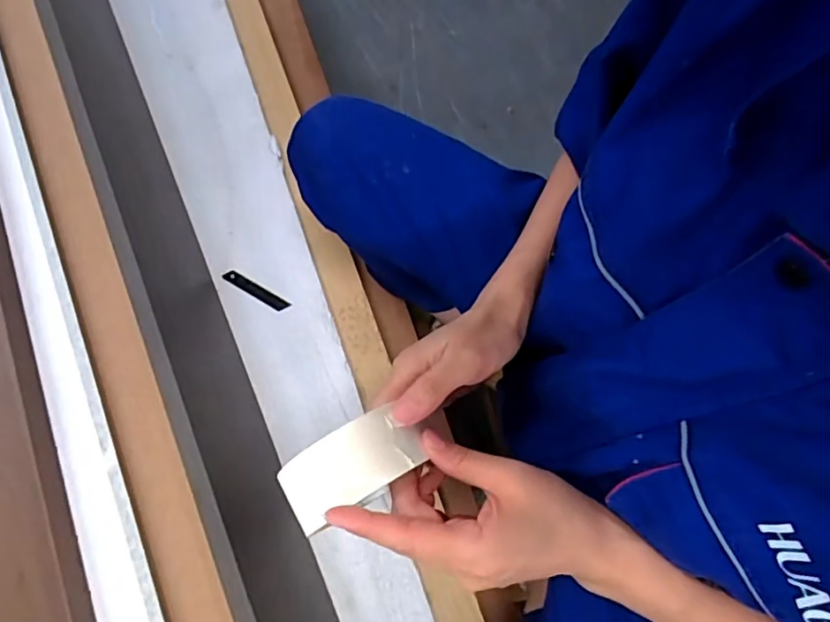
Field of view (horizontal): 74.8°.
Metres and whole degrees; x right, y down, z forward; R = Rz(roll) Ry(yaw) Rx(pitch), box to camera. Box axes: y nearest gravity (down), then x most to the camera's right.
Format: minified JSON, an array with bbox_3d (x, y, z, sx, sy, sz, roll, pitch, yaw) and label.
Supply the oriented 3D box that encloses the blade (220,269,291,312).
[{"bbox_3d":[-0.214,-0.027,0.730,0.096,0.004,0.017,30,82,6],"label":"blade"}]

